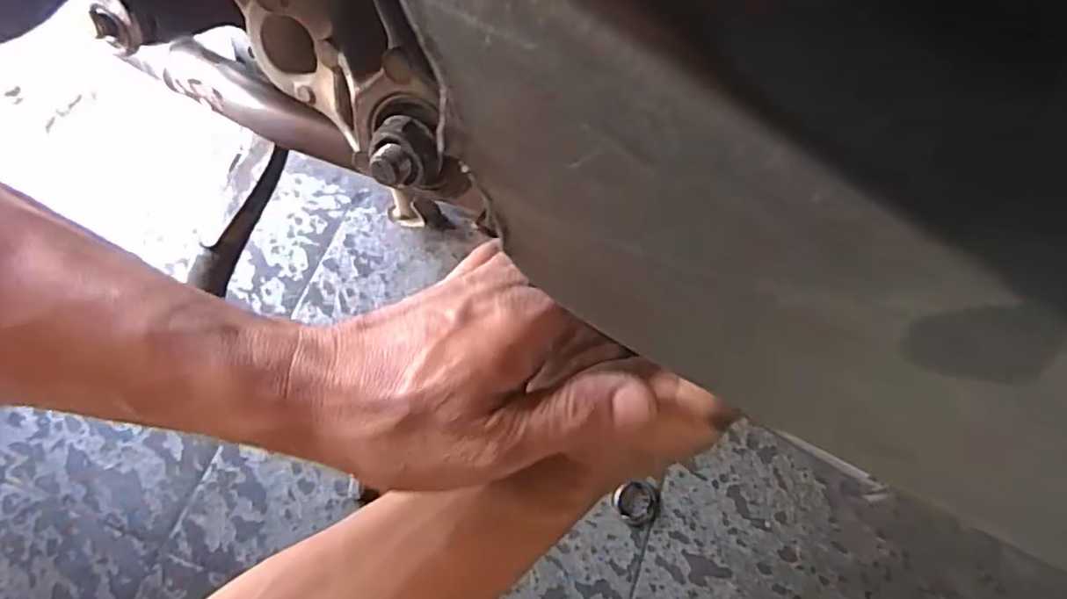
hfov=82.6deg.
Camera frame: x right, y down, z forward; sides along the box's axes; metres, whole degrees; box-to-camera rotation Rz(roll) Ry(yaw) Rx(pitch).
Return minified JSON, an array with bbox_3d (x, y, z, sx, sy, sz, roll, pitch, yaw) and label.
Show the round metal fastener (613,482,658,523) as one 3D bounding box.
[{"bbox_3d":[0.067,0.133,0.396,0.029,0.005,0.023,-1,67,2],"label":"round metal fastener"}]

